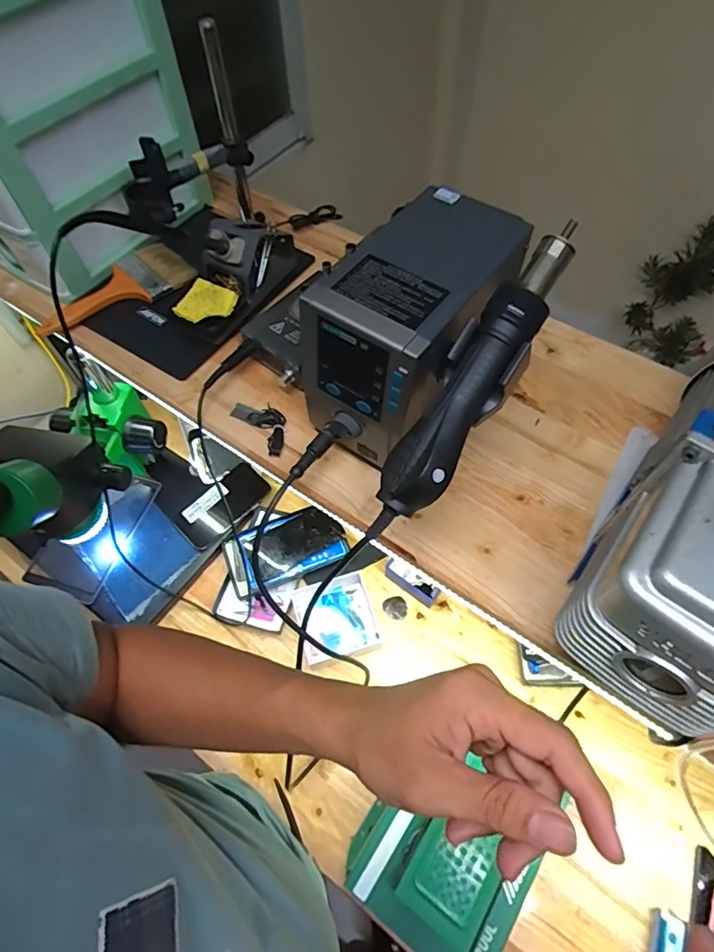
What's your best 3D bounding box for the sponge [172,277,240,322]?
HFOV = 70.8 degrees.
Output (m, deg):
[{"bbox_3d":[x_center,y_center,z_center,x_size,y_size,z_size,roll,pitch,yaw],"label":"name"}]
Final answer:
[{"bbox_3d":[-0.172,-0.196,0.575,0.057,0.022,0.049,21,63,13],"label":"sponge"}]

